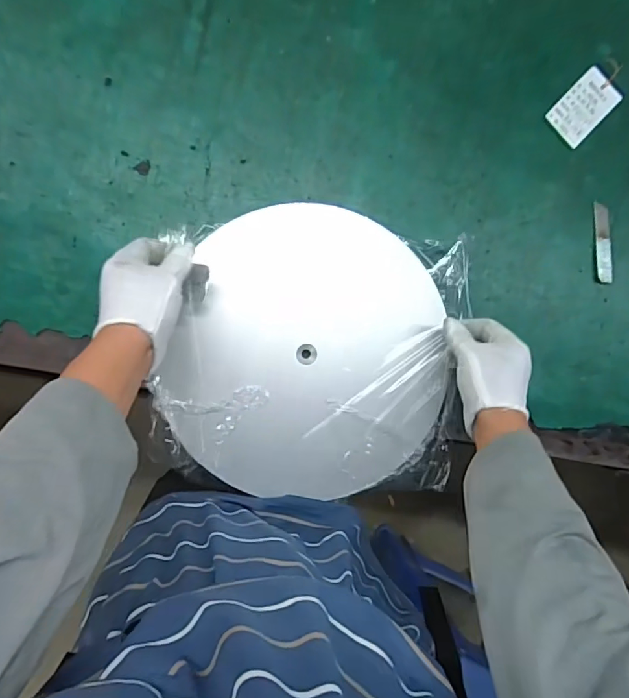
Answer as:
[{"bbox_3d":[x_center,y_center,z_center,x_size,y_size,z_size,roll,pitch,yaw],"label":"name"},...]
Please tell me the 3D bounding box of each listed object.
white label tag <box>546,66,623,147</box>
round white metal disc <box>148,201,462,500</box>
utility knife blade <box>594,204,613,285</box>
[{"bbox_3d":[0.324,-0.290,0.577,0.053,0.004,0.084,44,93,-5],"label":"white label tag"},{"bbox_3d":[-0.002,0.006,0.533,0.292,0.032,0.315,0,92,-5],"label":"round white metal disc"},{"bbox_3d":[0.356,-0.130,0.591,0.017,0.004,0.097,-5,91,8],"label":"utility knife blade"}]

